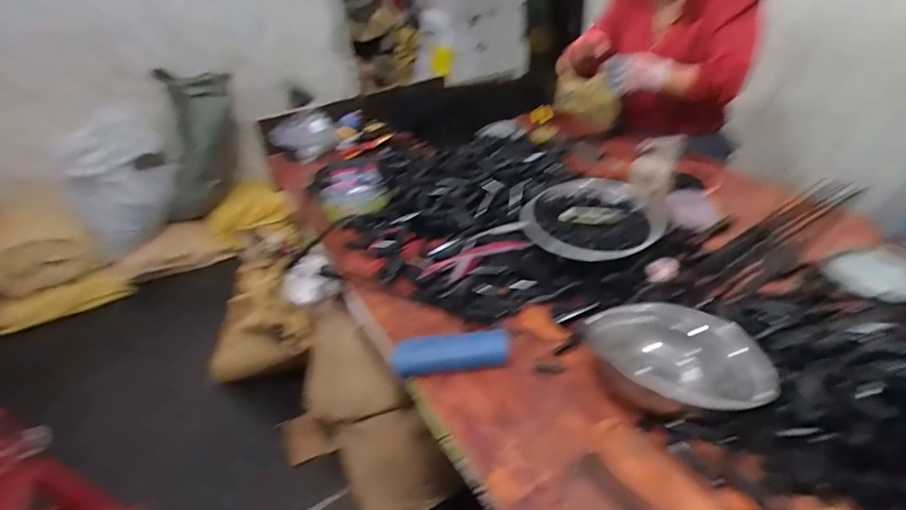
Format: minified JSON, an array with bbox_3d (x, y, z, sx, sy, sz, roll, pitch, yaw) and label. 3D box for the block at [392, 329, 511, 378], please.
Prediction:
[{"bbox_3d":[-0.001,0.141,0.685,0.167,0.032,0.050,-8,35,-3],"label":"block"}]

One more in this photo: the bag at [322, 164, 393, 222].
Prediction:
[{"bbox_3d":[-0.225,-0.137,1.074,0.151,0.055,0.186,-14,35,-12],"label":"bag"}]

